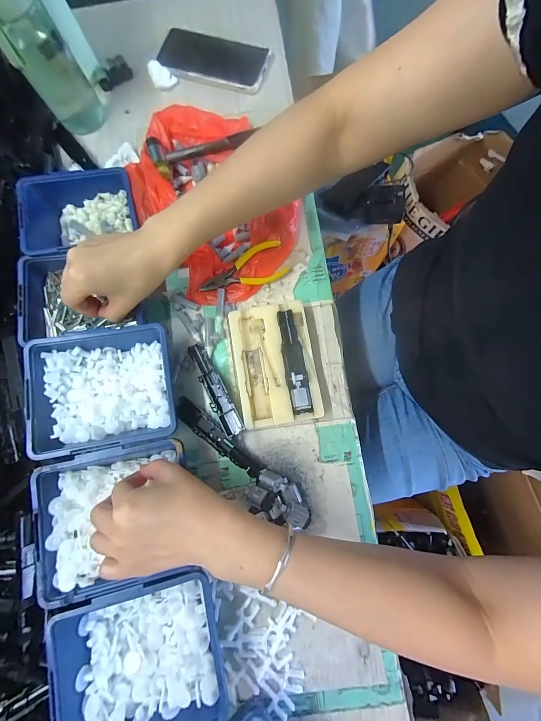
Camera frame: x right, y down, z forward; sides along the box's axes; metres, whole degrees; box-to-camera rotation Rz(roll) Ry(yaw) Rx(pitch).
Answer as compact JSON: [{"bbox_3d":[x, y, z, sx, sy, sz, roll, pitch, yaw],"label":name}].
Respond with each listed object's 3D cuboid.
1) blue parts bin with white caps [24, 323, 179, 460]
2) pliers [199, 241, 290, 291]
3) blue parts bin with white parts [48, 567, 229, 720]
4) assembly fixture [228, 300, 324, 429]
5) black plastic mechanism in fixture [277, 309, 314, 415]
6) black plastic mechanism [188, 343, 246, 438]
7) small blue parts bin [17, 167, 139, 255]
[{"bbox_3d":[-0.176,0.031,0.312,0.135,0.052,0.119,-10,80,-2],"label":"blue parts bin with white caps"},{"bbox_3d":[-0.036,-0.119,0.360,0.109,0.016,0.047,-8,80,-1],"label":"pliers"},{"bbox_3d":[-0.118,0.273,0.270,0.137,0.053,0.124,-14,80,-3],"label":"blue parts bin with white parts"},{"bbox_3d":[0.005,0.003,0.336,0.089,0.020,0.135,-9,80,-2],"label":"assembly fixture"},{"bbox_3d":[0.027,-0.001,0.325,0.023,0.009,0.118,-10,80,-2],"label":"black plastic mechanism in fixture"},{"bbox_3d":[-0.067,0.033,0.334,0.022,0.011,0.115,-31,81,-5],"label":"black plastic mechanism"},{"bbox_3d":[-0.233,-0.174,0.353,0.130,0.047,0.107,-15,80,-3],"label":"small blue parts bin"}]

